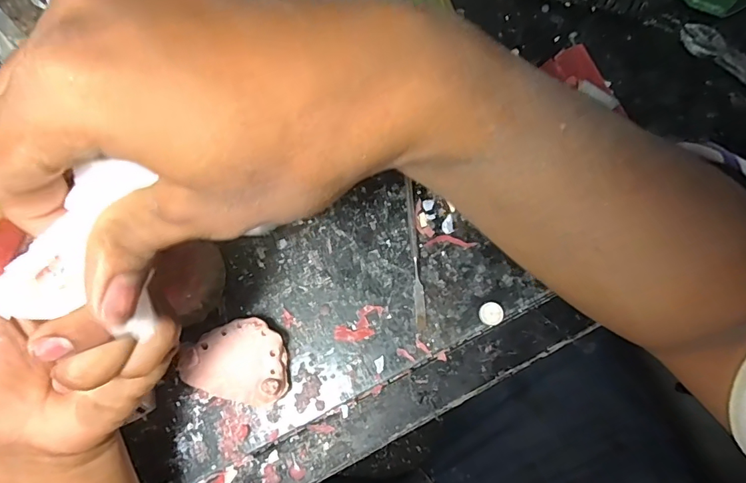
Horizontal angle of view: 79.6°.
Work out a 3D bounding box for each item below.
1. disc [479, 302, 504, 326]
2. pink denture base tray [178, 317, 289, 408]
[{"bbox_3d":[0.082,0.051,0.311,0.016,0.010,0.016,0,75,-1],"label":"disc"},{"bbox_3d":[-0.090,0.079,0.295,0.066,0.024,0.052,-1,75,-1],"label":"pink denture base tray"}]

